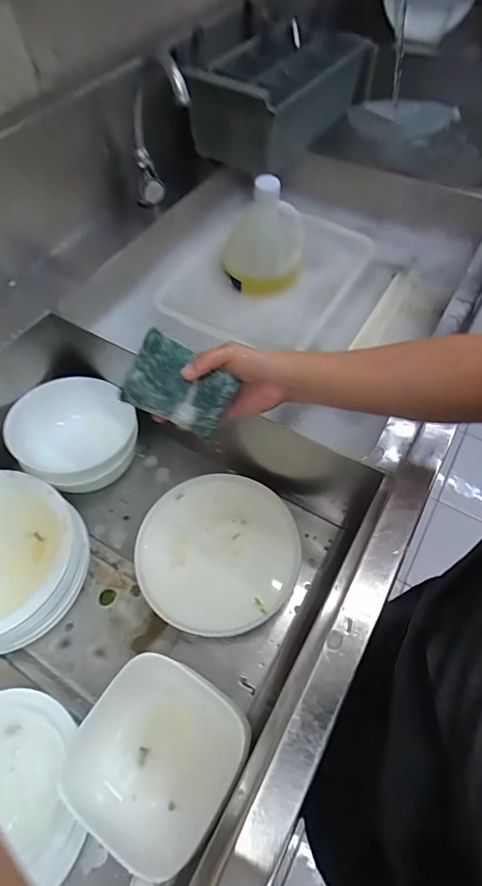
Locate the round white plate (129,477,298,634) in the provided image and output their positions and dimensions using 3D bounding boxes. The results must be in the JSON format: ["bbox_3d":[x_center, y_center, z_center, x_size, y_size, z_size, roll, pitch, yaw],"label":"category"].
[{"bbox_3d":[-0.032,0.155,0.639,0.228,0.027,0.221,1,58,2],"label":"round white plate"}]

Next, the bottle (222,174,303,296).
[{"bbox_3d":[0.040,-0.370,0.766,0.139,0.160,0.127,4,58,3],"label":"bottle"}]

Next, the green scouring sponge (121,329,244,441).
[{"bbox_3d":[-0.061,-0.056,0.442,0.101,0.078,0.010,28,19,-9],"label":"green scouring sponge"}]

